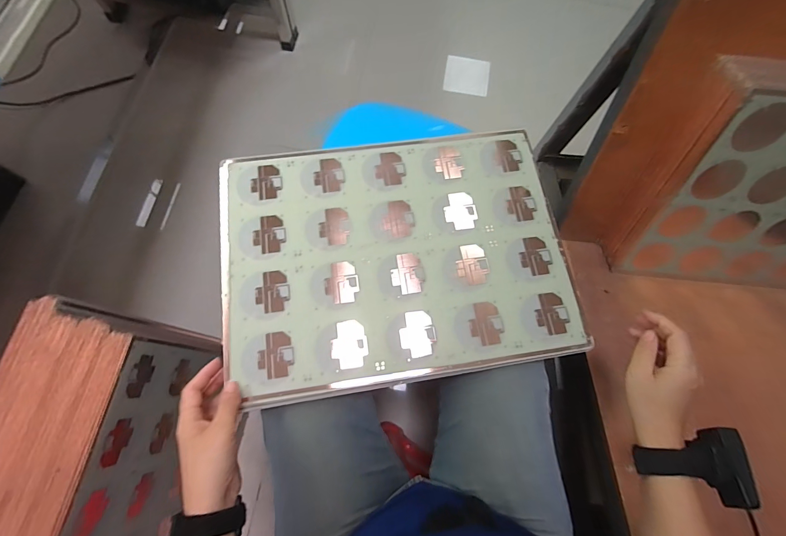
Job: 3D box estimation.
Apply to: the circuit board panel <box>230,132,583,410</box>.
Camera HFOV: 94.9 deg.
[{"bbox_3d":[0.003,-0.022,0.483,0.441,0.011,0.330,-8,74,-5],"label":"circuit board panel"}]

